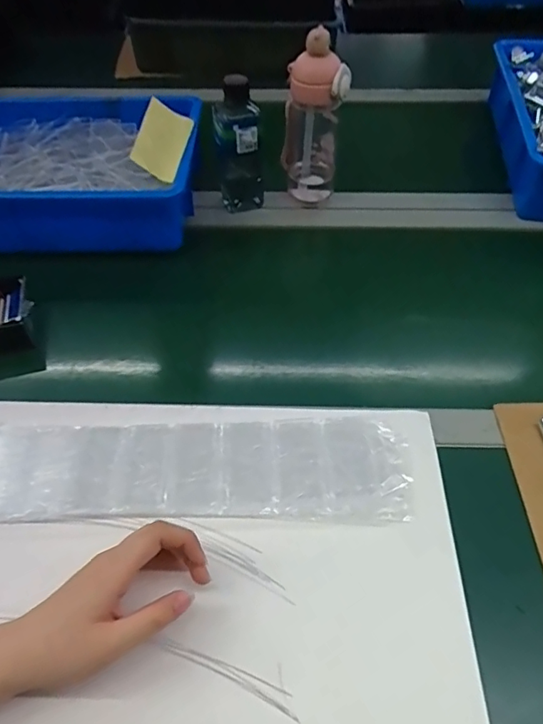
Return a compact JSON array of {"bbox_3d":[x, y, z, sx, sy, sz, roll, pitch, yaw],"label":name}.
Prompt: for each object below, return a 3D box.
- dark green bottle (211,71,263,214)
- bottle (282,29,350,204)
[{"bbox_3d":[-0.045,-0.285,0.667,0.062,0.158,0.054,-10,53,-8],"label":"dark green bottle"},{"bbox_3d":[0.059,-0.313,0.659,0.067,0.193,0.067,-20,54,-14],"label":"bottle"}]

